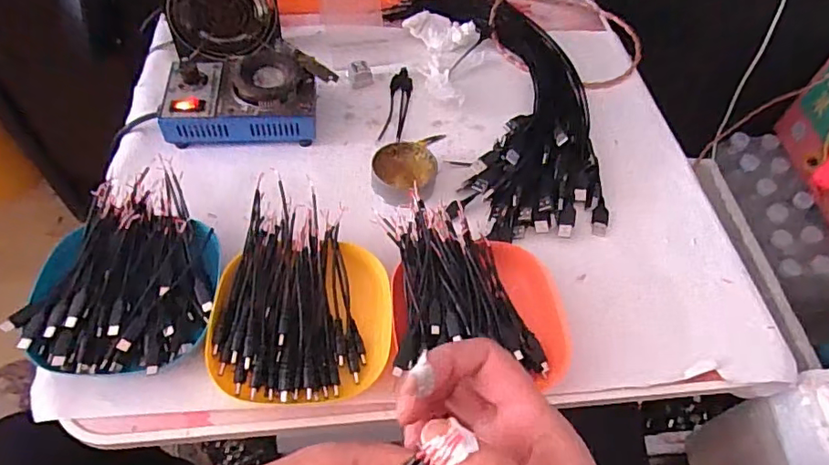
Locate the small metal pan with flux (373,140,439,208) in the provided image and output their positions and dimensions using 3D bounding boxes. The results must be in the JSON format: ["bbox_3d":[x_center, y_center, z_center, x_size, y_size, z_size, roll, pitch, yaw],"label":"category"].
[{"bbox_3d":[-0.010,-0.059,0.540,0.064,0.024,0.063,0,55,-5],"label":"small metal pan with flux"}]

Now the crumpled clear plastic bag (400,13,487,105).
[{"bbox_3d":[0.047,-0.210,0.649,0.084,0.026,0.160,-10,57,-11],"label":"crumpled clear plastic bag"}]

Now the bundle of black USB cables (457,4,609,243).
[{"bbox_3d":[0.132,-0.150,0.611,0.133,0.033,0.368,5,55,-1],"label":"bundle of black USB cables"}]

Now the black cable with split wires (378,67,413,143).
[{"bbox_3d":[-0.019,-0.147,0.618,0.025,0.005,0.116,8,55,1],"label":"black cable with split wires"}]

